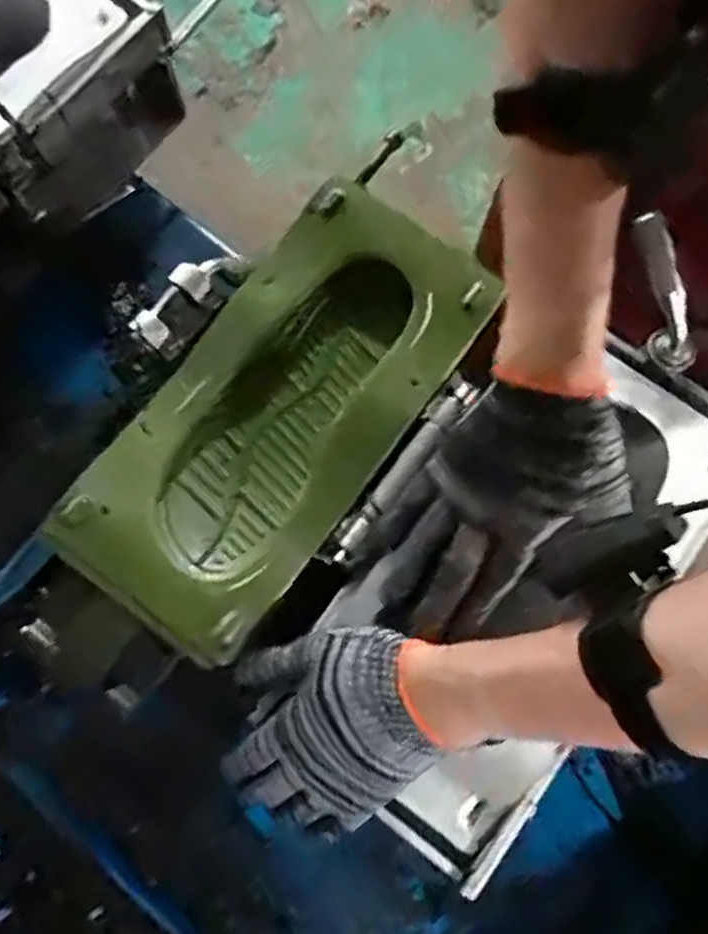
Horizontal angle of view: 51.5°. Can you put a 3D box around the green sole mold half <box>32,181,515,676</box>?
[{"bbox_3d":[-0.052,-0.033,0.547,0.177,0.061,0.349,37,81,7],"label":"green sole mold half"}]

